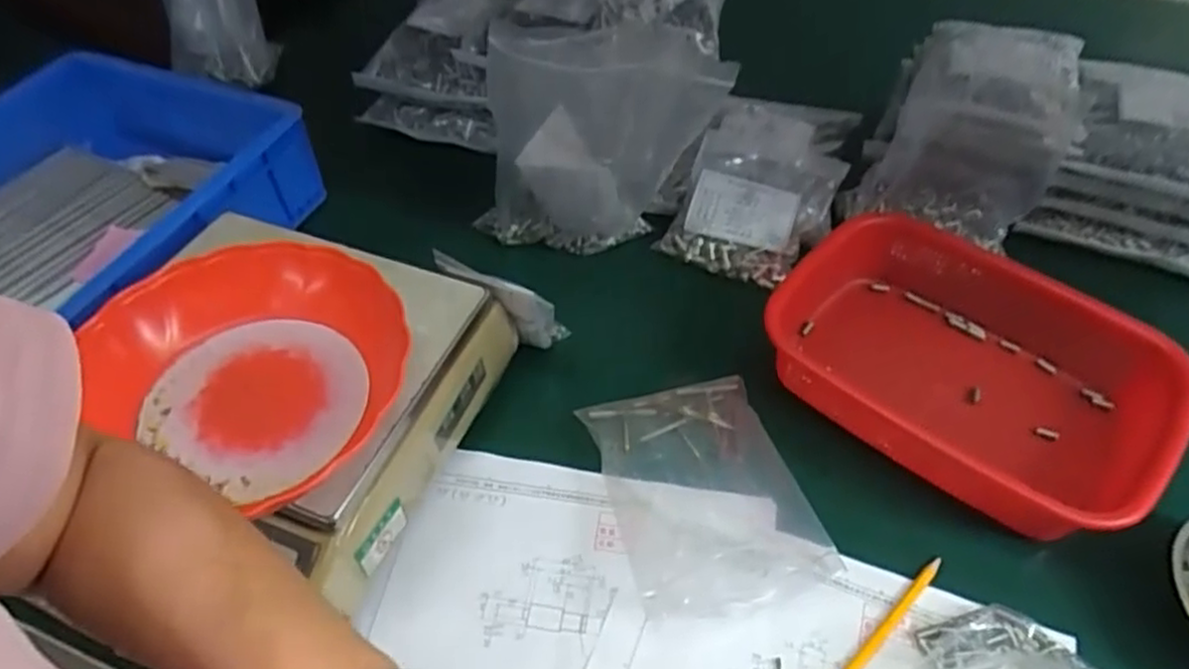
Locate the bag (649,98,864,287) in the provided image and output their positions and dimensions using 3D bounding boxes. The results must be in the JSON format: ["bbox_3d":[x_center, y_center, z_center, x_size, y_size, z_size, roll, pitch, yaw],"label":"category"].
[{"bbox_3d":[0.183,-0.167,0.772,0.153,0.058,0.253,21,55,17],"label":"bag"}]

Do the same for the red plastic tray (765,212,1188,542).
[{"bbox_3d":[0.304,0.019,0.600,0.291,0.072,0.203,34,60,25],"label":"red plastic tray"}]

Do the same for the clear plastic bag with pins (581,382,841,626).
[{"bbox_3d":[0.084,0.120,0.559,0.139,0.014,0.184,-13,53,-9],"label":"clear plastic bag with pins"}]

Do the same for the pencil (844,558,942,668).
[{"bbox_3d":[0.195,0.205,0.493,0.147,0.007,0.009,-37,60,-24],"label":"pencil"}]

